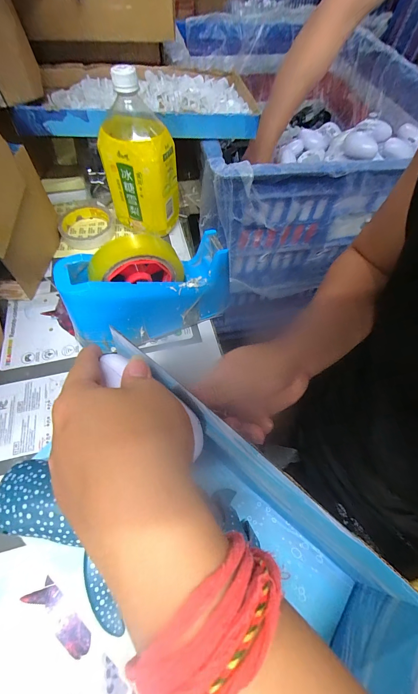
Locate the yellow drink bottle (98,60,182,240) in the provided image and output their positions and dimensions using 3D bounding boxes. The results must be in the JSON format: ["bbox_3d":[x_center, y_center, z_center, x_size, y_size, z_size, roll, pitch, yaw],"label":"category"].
[{"bbox_3d":[-0.100,-0.268,0.404,0.102,0.190,0.091,-7,61,-8],"label":"yellow drink bottle"}]

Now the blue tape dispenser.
[{"bbox_3d":[-0.070,-0.069,0.333,0.192,0.124,0.069,-20,63,-15],"label":"blue tape dispenser"}]

